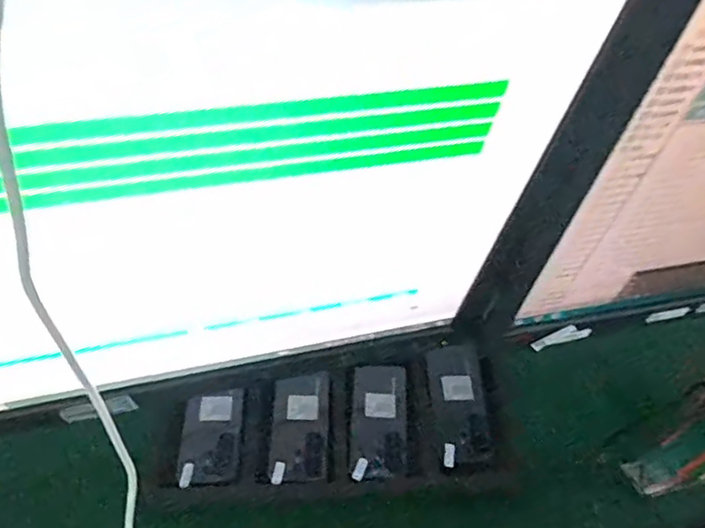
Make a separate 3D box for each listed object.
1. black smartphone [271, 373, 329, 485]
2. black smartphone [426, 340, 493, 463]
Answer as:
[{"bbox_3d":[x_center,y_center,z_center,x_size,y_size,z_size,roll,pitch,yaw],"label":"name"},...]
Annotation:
[{"bbox_3d":[-0.070,0.222,0.793,0.076,0.006,0.146,2,55,-7],"label":"black smartphone"},{"bbox_3d":[0.153,0.194,0.817,0.070,0.010,0.167,-7,56,1],"label":"black smartphone"}]

